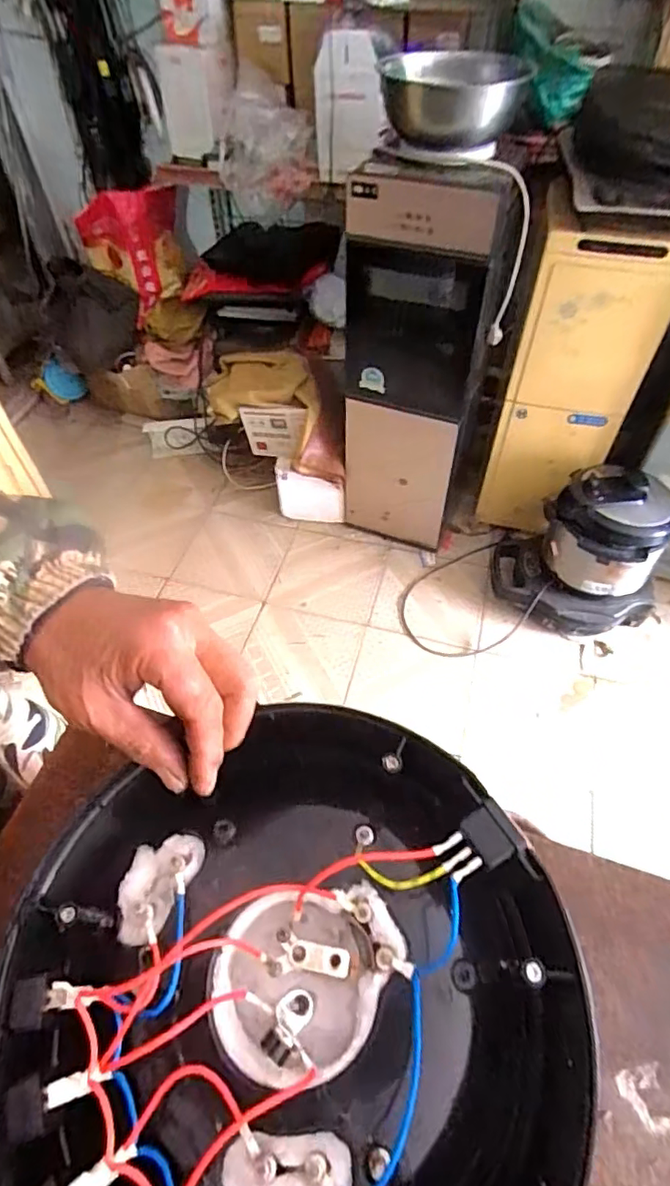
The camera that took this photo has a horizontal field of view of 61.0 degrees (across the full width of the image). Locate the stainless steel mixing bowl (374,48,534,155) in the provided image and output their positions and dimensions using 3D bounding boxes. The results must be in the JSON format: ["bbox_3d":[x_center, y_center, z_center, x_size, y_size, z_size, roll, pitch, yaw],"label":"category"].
[{"bbox_3d":[0.184,-0.776,0.896,0.205,0.090,0.184,6,54,5],"label":"stainless steel mixing bowl"}]

